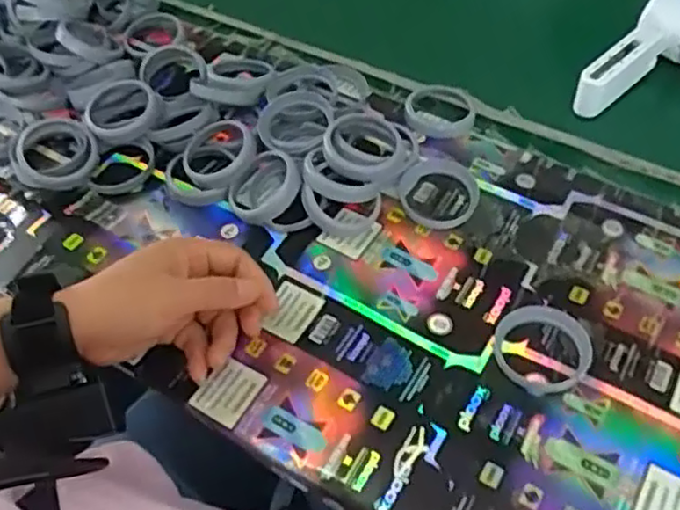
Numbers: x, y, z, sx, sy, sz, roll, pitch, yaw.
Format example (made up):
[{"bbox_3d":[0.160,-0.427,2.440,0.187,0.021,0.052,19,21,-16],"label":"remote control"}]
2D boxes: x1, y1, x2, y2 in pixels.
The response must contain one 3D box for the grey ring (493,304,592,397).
[{"bbox_3d":[0.130,0.058,0.429,0.059,0.007,0.062,-1,53,1],"label":"grey ring"}]

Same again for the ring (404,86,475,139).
[{"bbox_3d":[0.082,-0.122,0.561,0.056,0.008,0.056,-1,53,1],"label":"ring"}]

